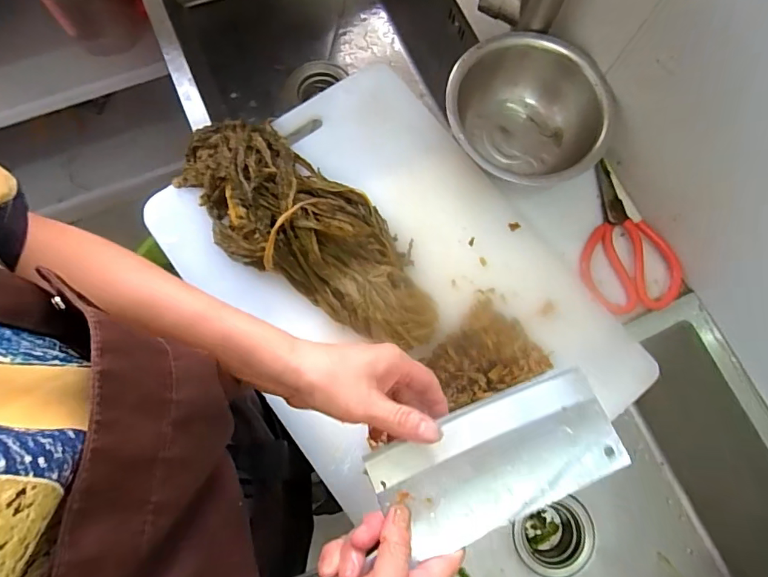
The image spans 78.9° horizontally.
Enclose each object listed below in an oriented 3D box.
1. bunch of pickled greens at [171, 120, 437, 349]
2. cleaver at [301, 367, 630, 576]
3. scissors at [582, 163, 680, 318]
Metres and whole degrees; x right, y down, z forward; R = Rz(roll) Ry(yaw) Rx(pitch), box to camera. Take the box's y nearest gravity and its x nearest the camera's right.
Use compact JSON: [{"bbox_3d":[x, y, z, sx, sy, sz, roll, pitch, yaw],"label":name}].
[{"bbox_3d":[-0.084,-0.066,0.480,0.333,0.049,0.128,37,78,7],"label":"bunch of pickled greens"},{"bbox_3d":[0.040,0.141,0.324,0.262,0.018,0.082,-25,79,-11],"label":"cleaver"},{"bbox_3d":[0.268,-0.056,0.529,0.099,0.018,0.168,-10,76,8],"label":"scissors"}]

